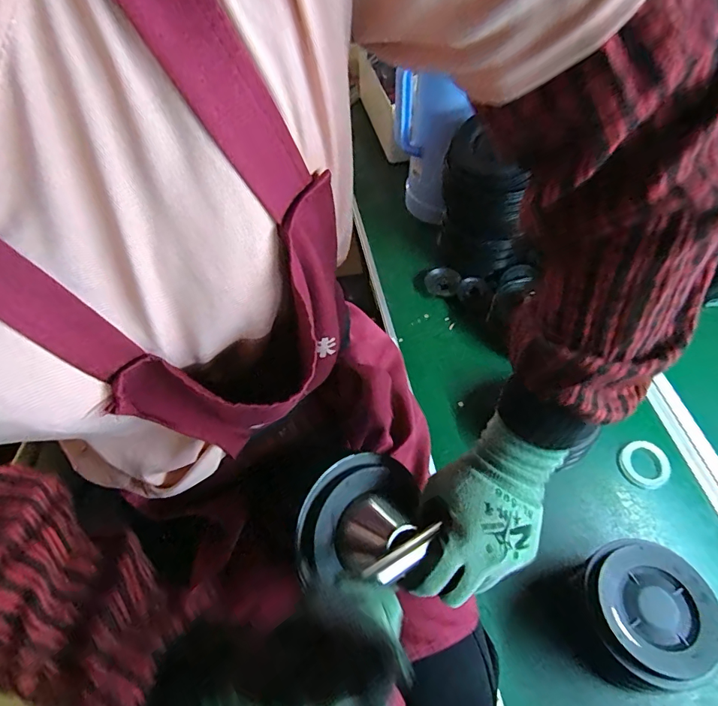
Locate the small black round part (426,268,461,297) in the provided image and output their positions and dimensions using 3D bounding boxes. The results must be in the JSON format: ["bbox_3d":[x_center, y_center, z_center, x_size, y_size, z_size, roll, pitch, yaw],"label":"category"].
[{"bbox_3d":[0.137,-0.114,0.717,0.056,0.023,0.044,19,59,11],"label":"small black round part"}]

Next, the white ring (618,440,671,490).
[{"bbox_3d":[0.364,0.140,0.553,0.062,0.007,0.059,0,57,-1],"label":"white ring"}]

